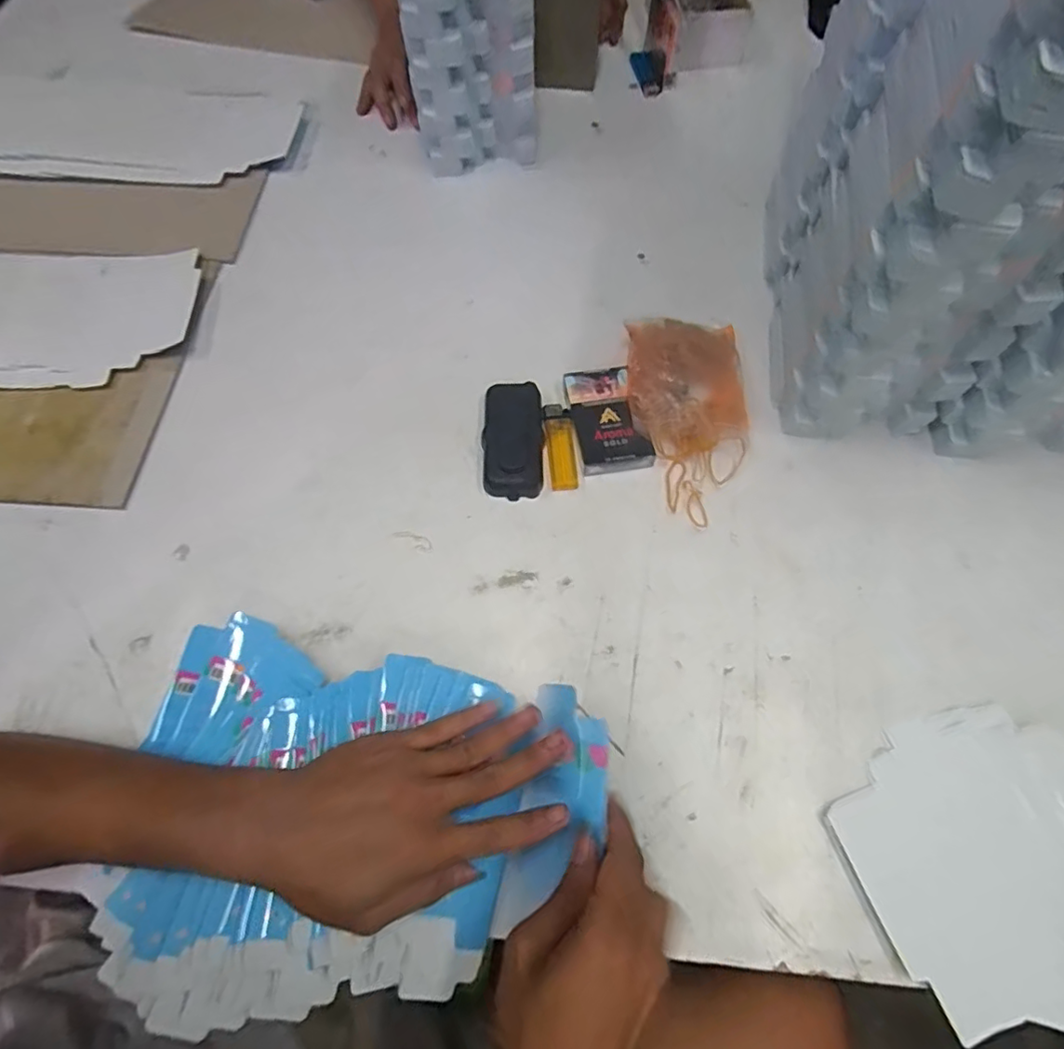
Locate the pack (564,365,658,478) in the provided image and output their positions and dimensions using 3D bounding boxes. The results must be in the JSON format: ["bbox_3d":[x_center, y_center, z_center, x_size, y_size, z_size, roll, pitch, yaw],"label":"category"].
[{"bbox_3d":[0.065,-0.092,0.497,0.058,0.022,0.099,-12,67,-3],"label":"pack"}]

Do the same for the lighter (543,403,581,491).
[{"bbox_3d":[0.025,-0.067,0.495,0.026,0.013,0.079,-7,67,-1],"label":"lighter"}]

